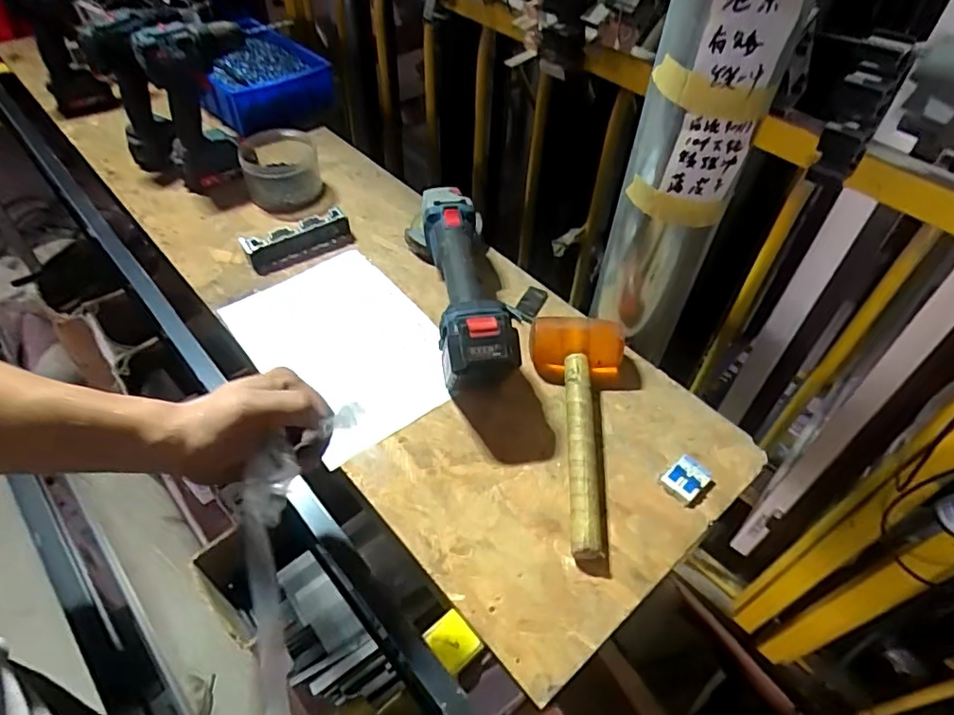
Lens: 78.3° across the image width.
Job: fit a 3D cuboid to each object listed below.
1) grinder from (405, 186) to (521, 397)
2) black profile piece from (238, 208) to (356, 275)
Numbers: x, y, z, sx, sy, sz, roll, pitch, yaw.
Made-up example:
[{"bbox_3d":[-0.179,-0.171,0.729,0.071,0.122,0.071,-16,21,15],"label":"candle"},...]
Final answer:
[{"bbox_3d":[-0.030,-0.106,0.742,0.089,0.113,0.372,-9,50,-10],"label":"grinder"},{"bbox_3d":[-0.253,-0.168,0.836,0.148,0.035,0.067,-29,56,-25],"label":"black profile piece"}]

